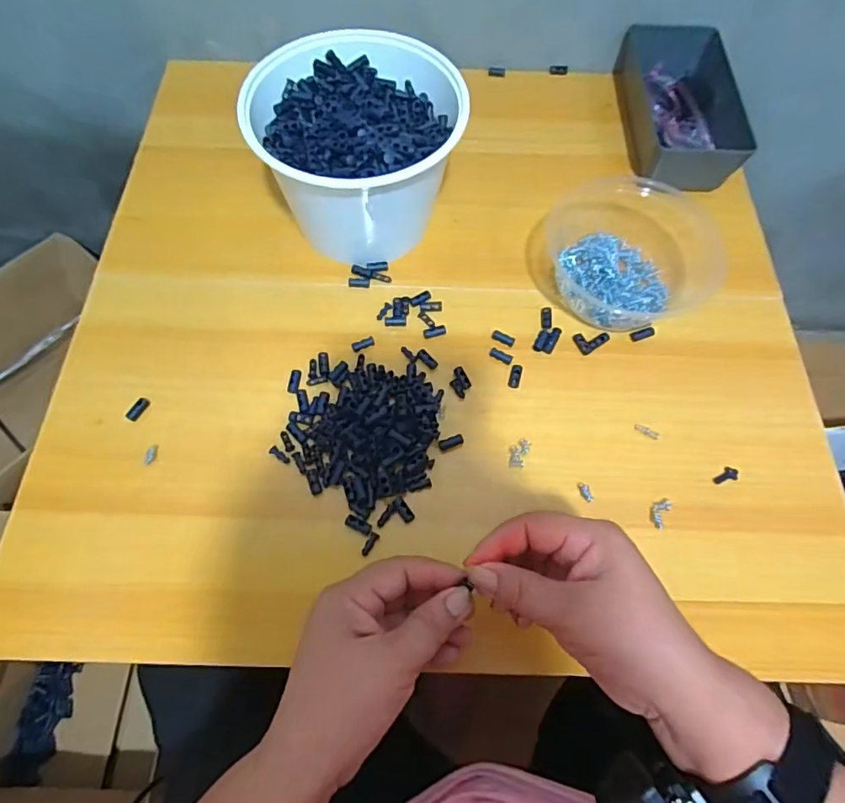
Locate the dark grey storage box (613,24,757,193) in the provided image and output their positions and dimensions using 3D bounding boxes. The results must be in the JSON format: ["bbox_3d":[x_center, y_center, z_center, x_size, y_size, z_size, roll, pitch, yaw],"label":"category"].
[{"bbox_3d":[0.259,-0.290,0.529,0.105,0.046,0.182,2,65,0],"label":"dark grey storage box"}]

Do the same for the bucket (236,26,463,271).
[{"bbox_3d":[-0.052,-0.201,0.451,0.158,0.114,0.155,0,65,-1],"label":"bucket"}]

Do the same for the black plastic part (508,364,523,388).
[{"bbox_3d":[0.074,-0.021,0.427,0.009,0.004,0.021,15,65,6],"label":"black plastic part"}]

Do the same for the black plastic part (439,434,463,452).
[{"bbox_3d":[0.022,0.031,0.404,0.019,0.004,0.008,-21,67,-10],"label":"black plastic part"}]

